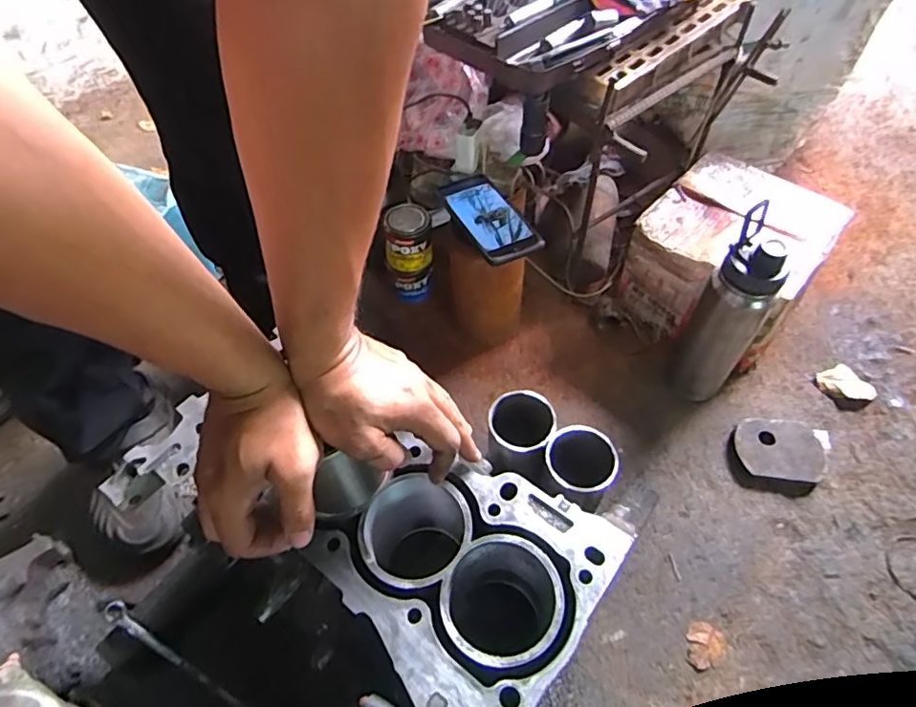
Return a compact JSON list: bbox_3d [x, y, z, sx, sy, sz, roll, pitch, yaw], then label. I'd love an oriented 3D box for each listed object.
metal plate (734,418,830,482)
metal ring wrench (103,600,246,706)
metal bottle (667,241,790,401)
[{"bbox_3d":[0.436,0.127,0.745,0.120,0.016,0.086,1,56,5],"label":"metal plate"},{"bbox_3d":[-0.289,0.331,0.594,0.212,0.020,0.017,35,63,3],"label":"metal ring wrench"},{"bbox_3d":[0.337,-0.033,0.716,0.087,0.258,0.064,33,62,22],"label":"metal bottle"}]

